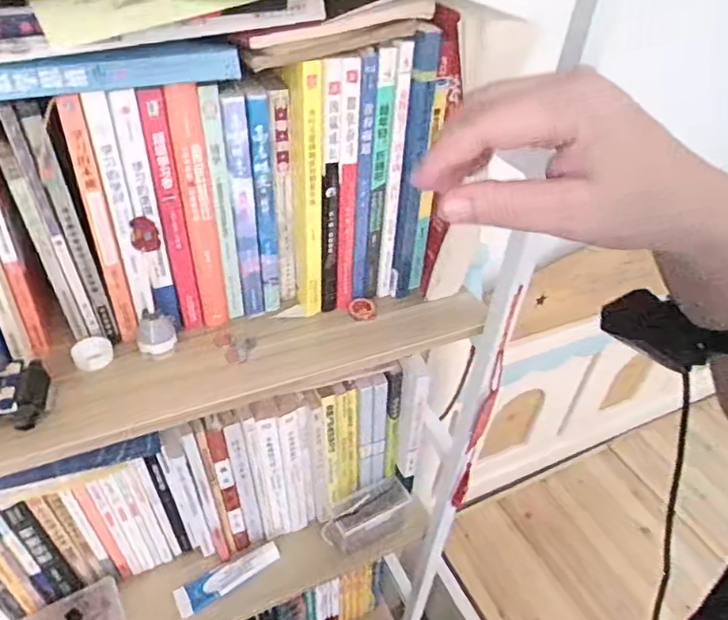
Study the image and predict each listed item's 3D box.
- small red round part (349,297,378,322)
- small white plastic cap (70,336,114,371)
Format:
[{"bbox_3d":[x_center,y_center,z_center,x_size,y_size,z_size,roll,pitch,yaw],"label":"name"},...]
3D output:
[{"bbox_3d":[-0.001,-0.001,0.545,0.025,0.015,0.017,-5,40,-14],"label":"small red round part"},{"bbox_3d":[-0.221,0.035,0.464,0.030,0.018,0.020,-18,44,-27],"label":"small white plastic cap"}]

